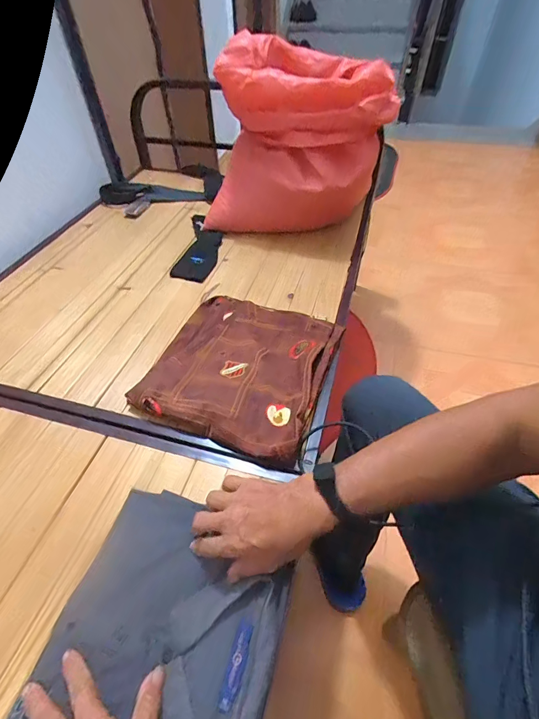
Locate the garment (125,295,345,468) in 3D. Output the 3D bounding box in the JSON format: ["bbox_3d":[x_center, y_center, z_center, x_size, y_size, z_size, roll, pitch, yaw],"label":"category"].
[{"bbox_3d":[-0.042,0.000,0.631,0.273,0.035,0.299,16,51,17],"label":"garment"}]

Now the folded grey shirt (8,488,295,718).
[{"bbox_3d":[-0.109,0.290,0.378,0.226,0.029,0.277,11,50,12],"label":"folded grey shirt"}]

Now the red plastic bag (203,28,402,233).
[{"bbox_3d":[0.057,-0.488,0.894,0.404,0.420,0.212,17,51,15],"label":"red plastic bag"}]

